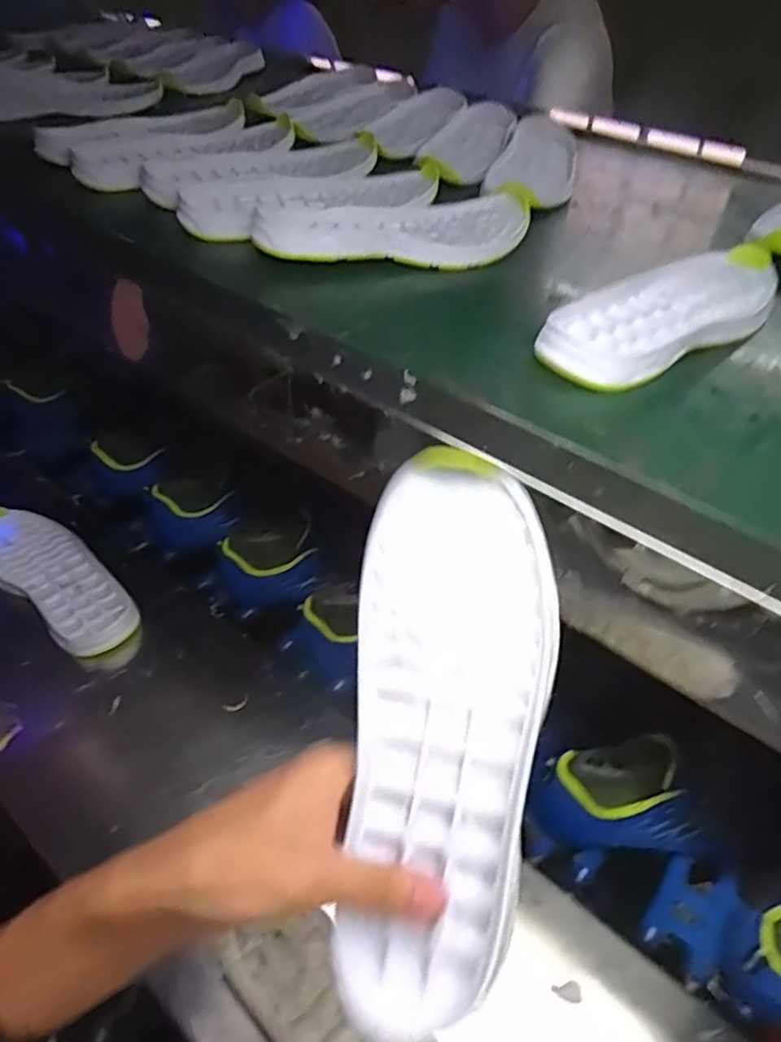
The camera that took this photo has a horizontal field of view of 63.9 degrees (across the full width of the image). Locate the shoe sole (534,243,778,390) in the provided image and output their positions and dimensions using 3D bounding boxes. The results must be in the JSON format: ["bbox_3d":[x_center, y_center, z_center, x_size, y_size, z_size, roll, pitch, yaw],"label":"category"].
[{"bbox_3d":[0.207,-0.157,0.465,0.237,0.027,0.093,-30,58,-27],"label":"shoe sole"}]

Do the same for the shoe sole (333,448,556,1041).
[{"bbox_3d":[0.025,0.093,0.287,0.084,0.023,0.240,6,81,0],"label":"shoe sole"}]

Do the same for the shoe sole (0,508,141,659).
[{"bbox_3d":[-0.368,0.060,0.688,0.246,0.030,0.091,33,55,21],"label":"shoe sole"}]

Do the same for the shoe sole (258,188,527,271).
[{"bbox_3d":[0.002,-0.257,0.547,0.231,0.027,0.104,-7,51,-10],"label":"shoe sole"}]

